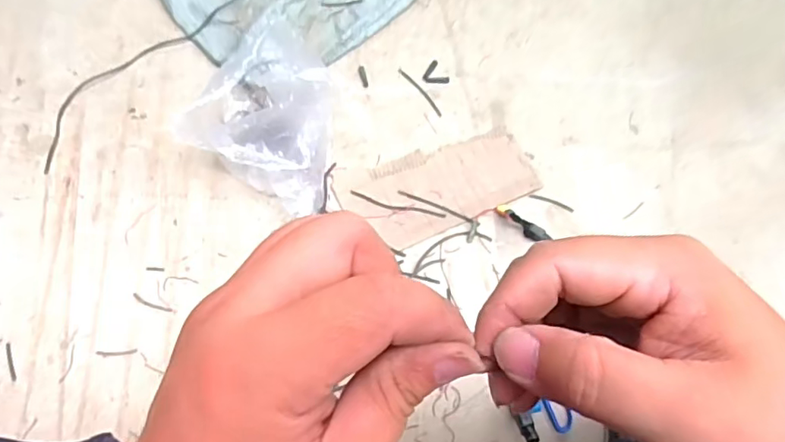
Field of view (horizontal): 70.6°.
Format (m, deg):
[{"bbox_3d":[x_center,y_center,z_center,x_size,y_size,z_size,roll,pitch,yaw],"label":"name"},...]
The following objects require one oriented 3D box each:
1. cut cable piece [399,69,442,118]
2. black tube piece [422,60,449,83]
[{"bbox_3d":[0.048,-0.216,0.925,0.013,0.004,0.111,-35,73,-15],"label":"cut cable piece"},{"bbox_3d":[0.076,-0.254,0.941,0.043,0.004,0.046,8,67,1],"label":"black tube piece"}]

